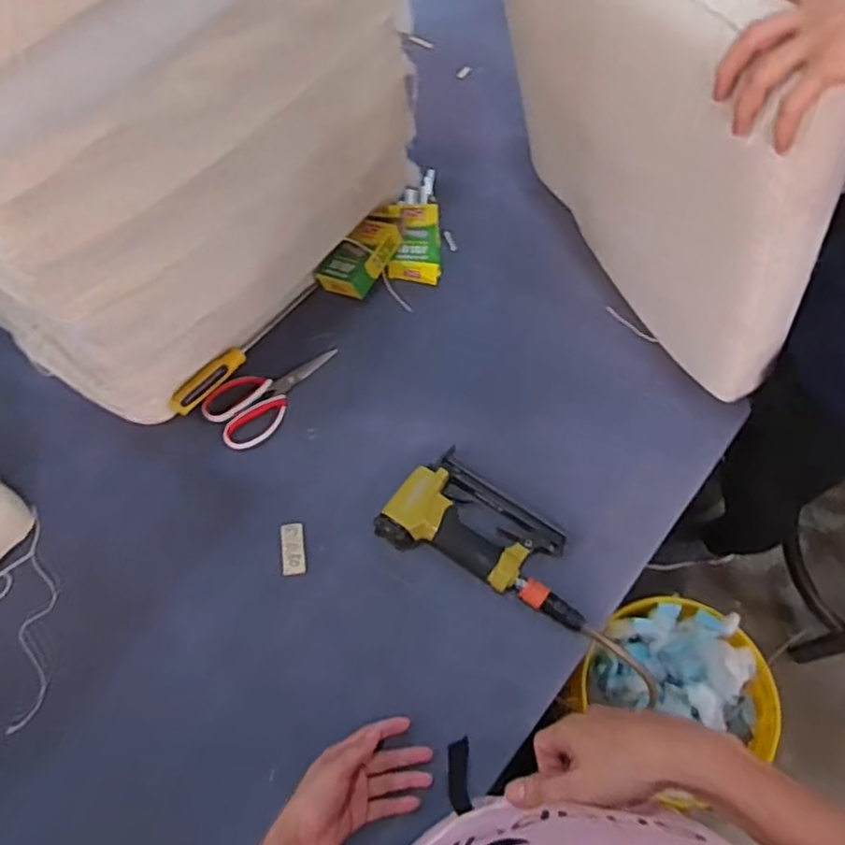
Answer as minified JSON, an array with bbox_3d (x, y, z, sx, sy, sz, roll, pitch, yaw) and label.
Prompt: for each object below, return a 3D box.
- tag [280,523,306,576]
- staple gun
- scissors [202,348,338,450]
[{"bbox_3d":[-0.152,0.148,0.798,0.026,0.008,0.059,-6,64,-4],"label":"tag"},{"bbox_3d":[0.086,0.134,0.799,0.254,0.045,0.130,27,66,12],"label":"staple gun"},{"bbox_3d":[-0.189,-0.041,0.889,0.185,0.014,0.093,-34,69,-17],"label":"scissors"}]

